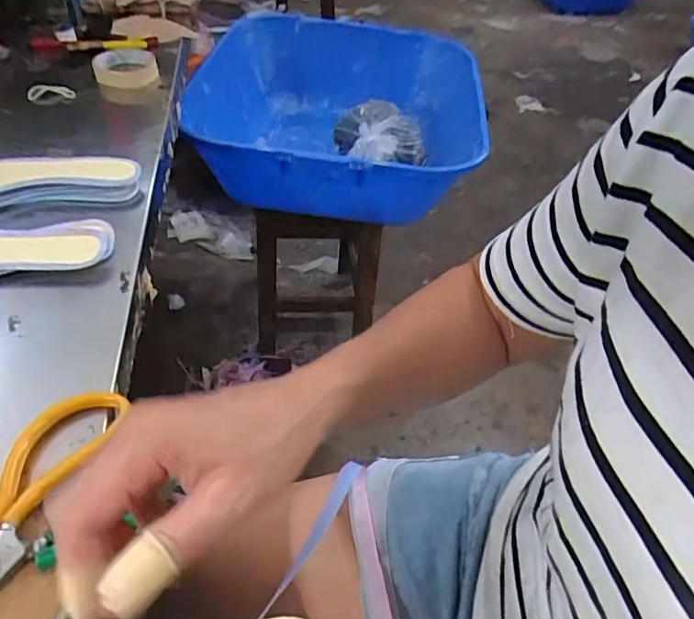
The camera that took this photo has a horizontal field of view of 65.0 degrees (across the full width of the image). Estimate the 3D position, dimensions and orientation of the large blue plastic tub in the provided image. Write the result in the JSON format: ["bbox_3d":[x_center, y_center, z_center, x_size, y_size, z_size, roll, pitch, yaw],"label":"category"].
[{"bbox_3d":[0.019,-0.337,0.997,0.430,0.228,0.522,8,46,3],"label":"large blue plastic tub"}]

